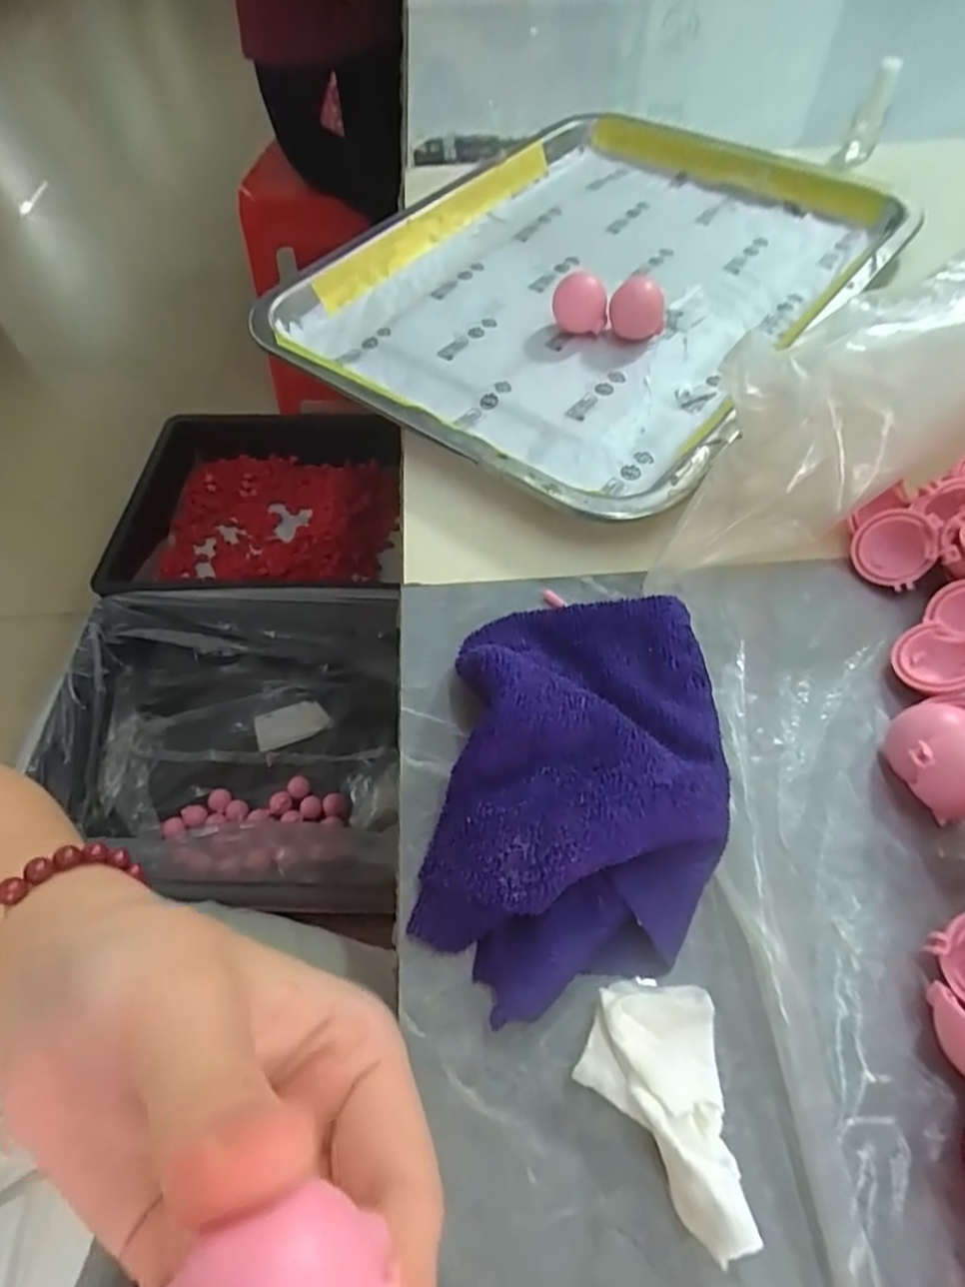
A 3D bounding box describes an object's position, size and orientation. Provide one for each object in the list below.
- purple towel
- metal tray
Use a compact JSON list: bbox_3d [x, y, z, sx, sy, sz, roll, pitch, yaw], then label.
[{"bbox_3d":[0.032,0.043,0.204,0.088,0.036,0.136,11,59,9],"label":"purple towel"},{"bbox_3d":[0.073,-0.224,0.382,0.249,0.027,0.362,33,64,20],"label":"metal tray"}]

